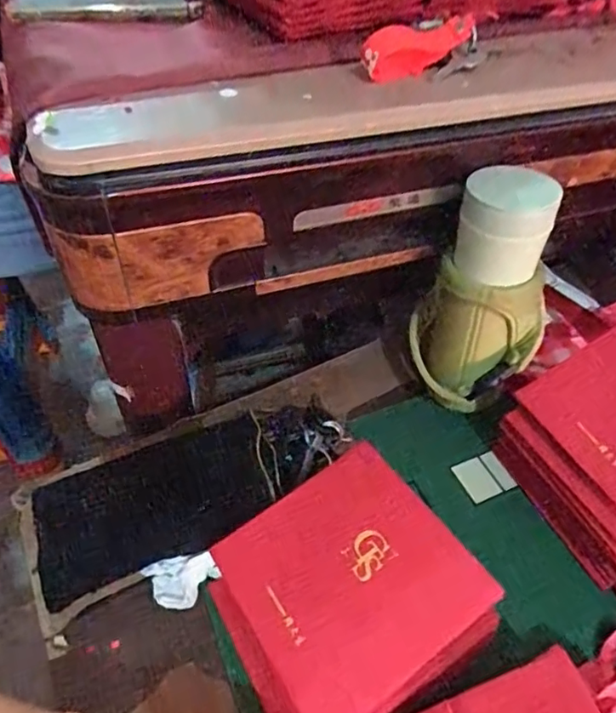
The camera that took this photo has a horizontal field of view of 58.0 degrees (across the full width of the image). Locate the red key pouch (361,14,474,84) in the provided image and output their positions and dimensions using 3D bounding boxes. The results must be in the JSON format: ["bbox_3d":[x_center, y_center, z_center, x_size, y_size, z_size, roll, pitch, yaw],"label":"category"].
[{"bbox_3d":[0.080,-0.226,0.417,0.099,0.040,0.016,-27,54,-25],"label":"red key pouch"}]

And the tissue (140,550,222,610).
[{"bbox_3d":[-0.095,0.169,0.417,0.055,0.018,0.035,-2,47,-5],"label":"tissue"}]

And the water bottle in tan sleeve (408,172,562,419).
[{"bbox_3d":[0.148,-0.047,0.468,0.102,0.199,0.083,11,48,7],"label":"water bottle in tan sleeve"}]

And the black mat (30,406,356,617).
[{"bbox_3d":[-0.092,0.107,0.462,0.258,0.035,0.105,-16,50,-17],"label":"black mat"}]

